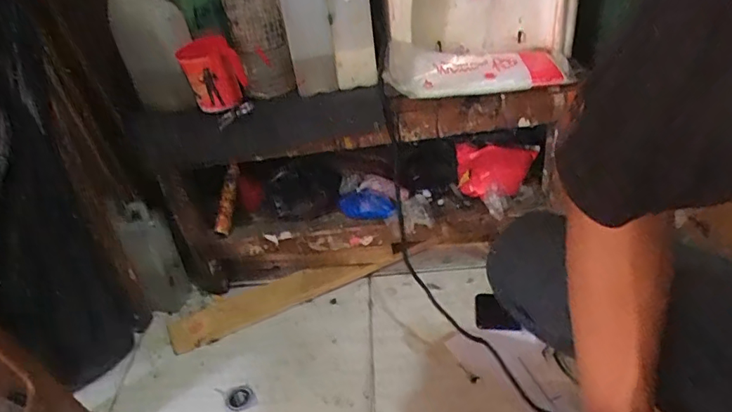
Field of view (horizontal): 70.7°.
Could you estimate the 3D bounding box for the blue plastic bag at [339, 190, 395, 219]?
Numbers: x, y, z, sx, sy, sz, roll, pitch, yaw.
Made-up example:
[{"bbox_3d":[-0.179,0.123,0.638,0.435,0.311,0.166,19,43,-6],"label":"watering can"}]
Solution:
[{"bbox_3d":[0.001,-0.002,0.849,0.087,0.041,0.031,-2,34,7],"label":"blue plastic bag"}]

